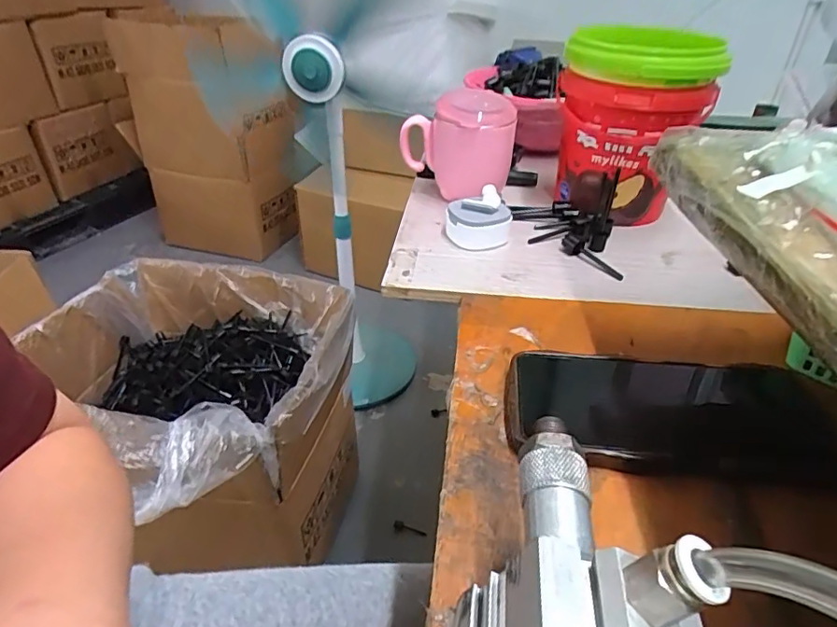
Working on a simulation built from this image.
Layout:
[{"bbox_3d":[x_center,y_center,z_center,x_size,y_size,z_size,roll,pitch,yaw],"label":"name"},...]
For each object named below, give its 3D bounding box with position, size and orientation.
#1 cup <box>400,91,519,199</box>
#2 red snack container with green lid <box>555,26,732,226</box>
[{"bbox_3d":[0.038,-0.167,0.538,0.113,0.101,0.069,7,36,8],"label":"cup"},{"bbox_3d":[0.196,-0.168,0.501,0.124,0.165,0.117,-12,38,-17],"label":"red snack container with green lid"}]

